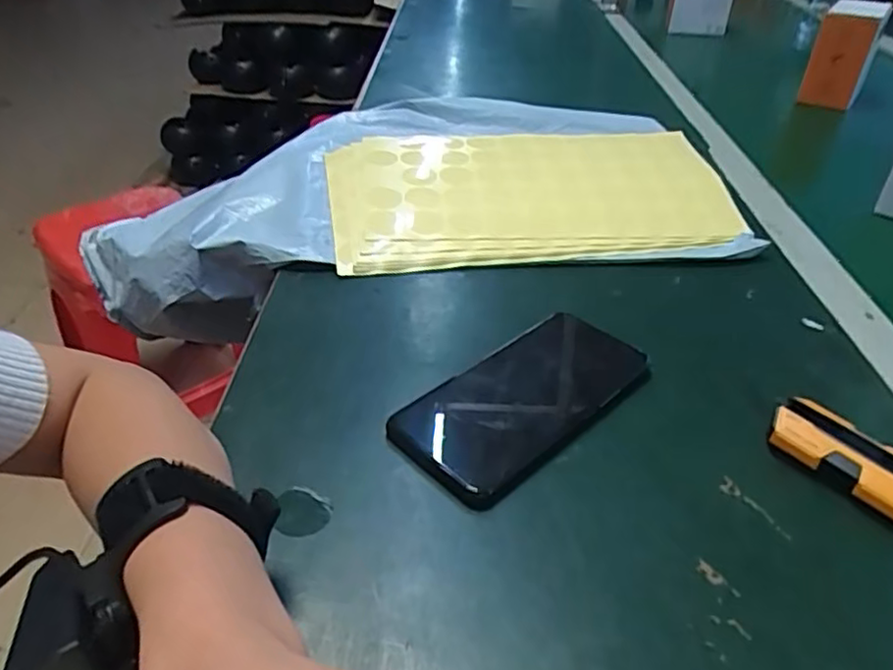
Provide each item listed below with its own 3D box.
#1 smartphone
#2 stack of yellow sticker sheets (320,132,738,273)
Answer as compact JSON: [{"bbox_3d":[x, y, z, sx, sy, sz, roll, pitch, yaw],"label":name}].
[{"bbox_3d":[0.045,0.035,0.369,0.153,0.010,0.074,-30,47,-34],"label":"smartphone"},{"bbox_3d":[0.071,-0.123,0.555,0.333,0.033,0.175,-5,38,-9],"label":"stack of yellow sticker sheets"}]

